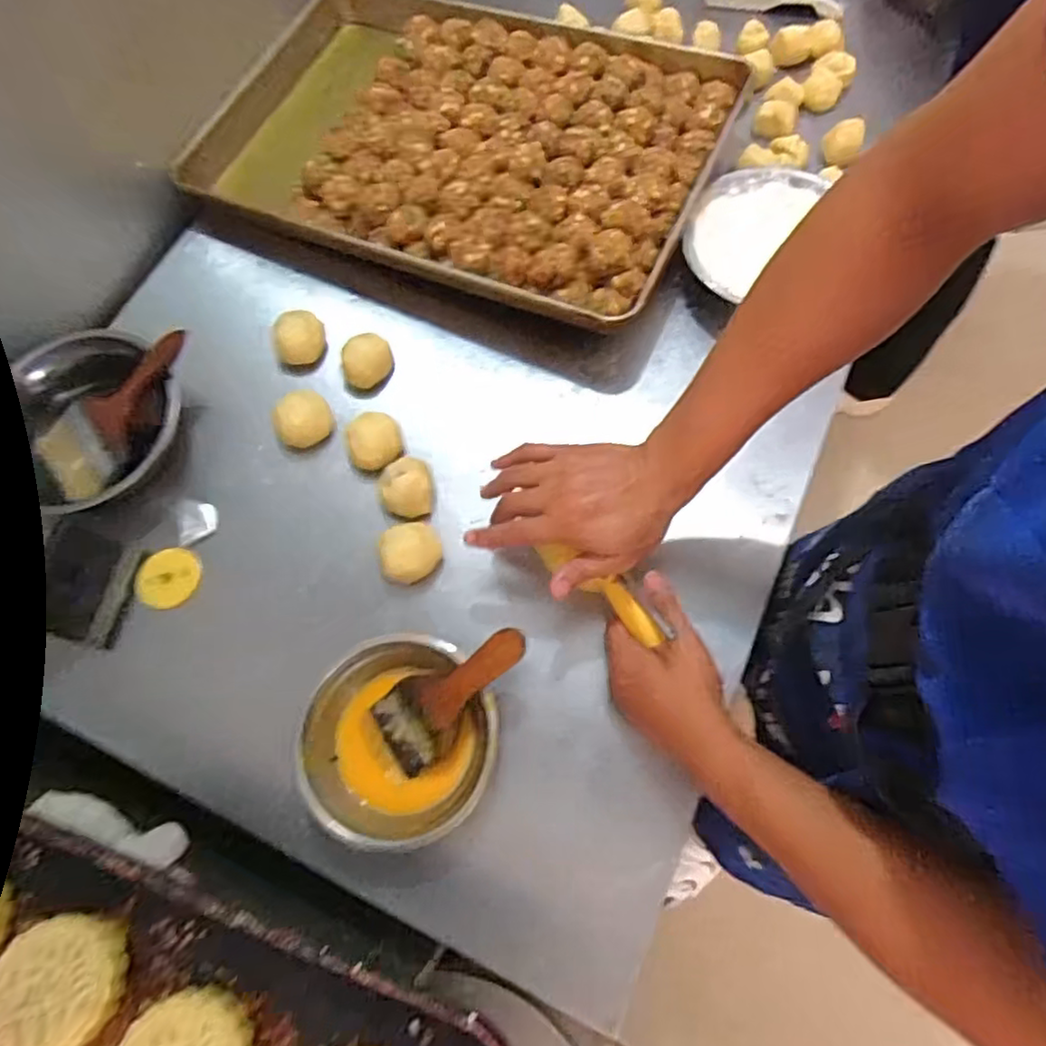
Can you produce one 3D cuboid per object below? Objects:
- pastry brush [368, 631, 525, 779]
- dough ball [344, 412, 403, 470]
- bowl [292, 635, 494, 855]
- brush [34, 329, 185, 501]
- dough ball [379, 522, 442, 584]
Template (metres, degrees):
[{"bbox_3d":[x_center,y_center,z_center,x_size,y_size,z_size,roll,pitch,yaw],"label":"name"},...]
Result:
[{"bbox_3d":[-0.061,0.142,0.548,0.152,0.012,0.067,-41,71,15],"label":"pastry brush"},{"bbox_3d":[-0.151,-0.083,0.665,0.050,0.047,0.047,-1,69,3],"label":"dough ball"},{"bbox_3d":[-0.105,0.187,0.565,0.159,0.059,0.164,-1,69,3],"label":"bowl"},{"bbox_3d":[-0.418,-0.116,0.674,0.213,0.025,0.103,-43,72,10],"label":"brush"},{"bbox_3d":[-0.108,0.030,0.628,0.058,0.042,0.056,-1,69,3],"label":"dough ball"}]

